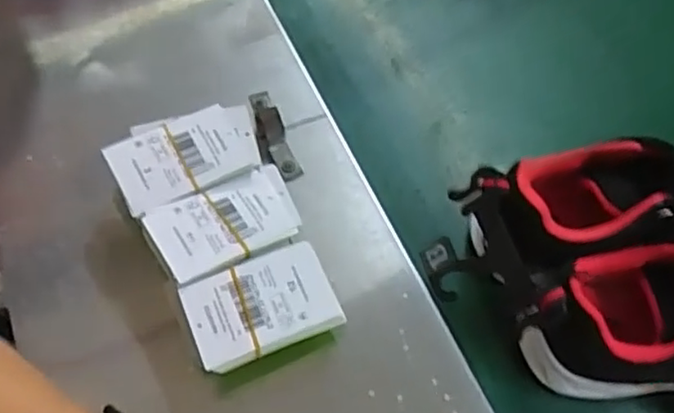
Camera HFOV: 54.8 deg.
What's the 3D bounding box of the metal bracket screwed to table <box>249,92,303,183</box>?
[{"bbox_3d":[-0.049,-0.055,0.456,0.021,0.029,0.077,-20,57,-9],"label":"metal bracket screwed to table"}]

